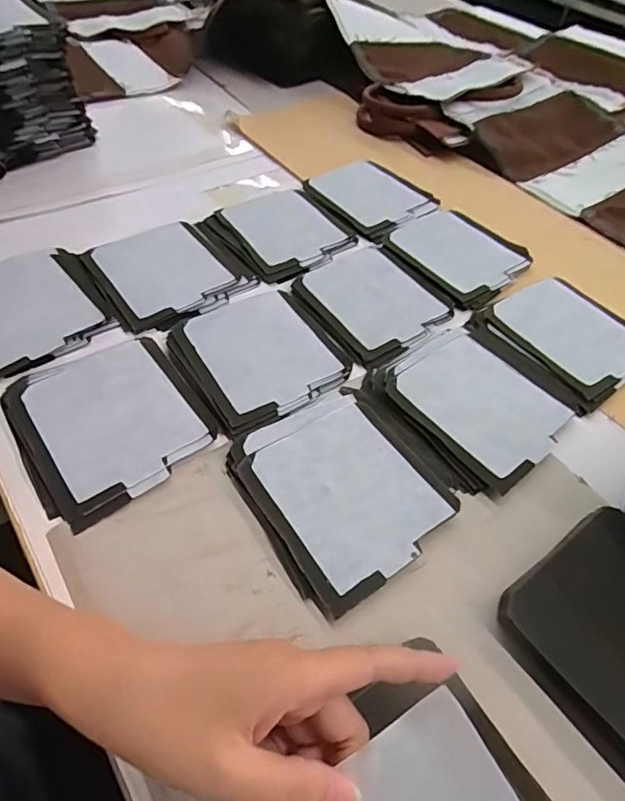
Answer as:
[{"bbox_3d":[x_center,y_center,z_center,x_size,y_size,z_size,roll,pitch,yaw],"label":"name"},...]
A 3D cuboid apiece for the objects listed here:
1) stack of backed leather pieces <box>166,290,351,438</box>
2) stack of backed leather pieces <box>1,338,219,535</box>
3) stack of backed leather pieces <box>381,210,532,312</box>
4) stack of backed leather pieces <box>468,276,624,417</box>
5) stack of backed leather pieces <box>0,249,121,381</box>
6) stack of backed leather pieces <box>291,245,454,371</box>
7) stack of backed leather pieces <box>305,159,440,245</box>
[{"bbox_3d":[-0.048,-0.044,0.478,0.134,0.009,0.146,-26,58,-22],"label":"stack of backed leather pieces"},{"bbox_3d":[-0.165,0.014,0.418,0.134,0.012,0.155,-27,58,-23],"label":"stack of backed leather pieces"},{"bbox_3d":[0.170,-0.172,0.594,0.135,0.008,0.151,-27,58,-23],"label":"stack of backed leather pieces"},{"bbox_3d":[0.255,-0.067,0.511,0.143,0.011,0.141,-27,58,-23],"label":"stack of backed leather pieces"},{"bbox_3d":[-0.277,-0.090,0.491,0.141,0.015,0.150,-29,59,-24],"label":"stack of backed leather pieces"},{"bbox_3d":[0.063,-0.107,0.534,0.134,0.009,0.144,-29,59,-24],"label":"stack of backed leather pieces"},{"bbox_3d":[0.071,-0.264,0.657,0.126,0.010,0.147,-36,62,-27],"label":"stack of backed leather pieces"}]

